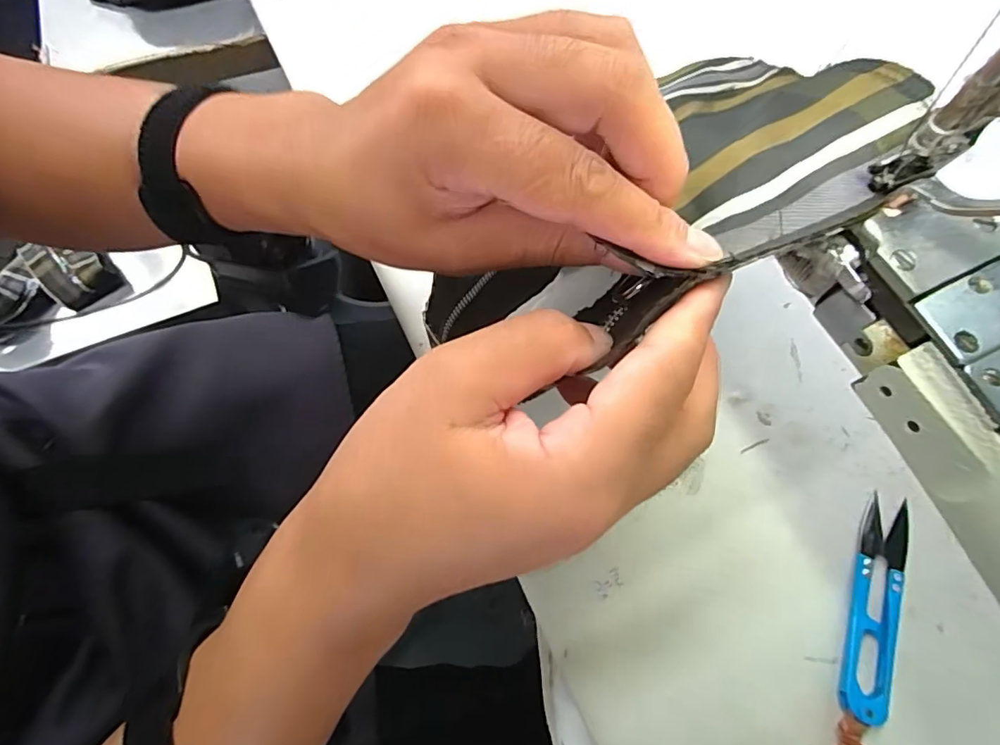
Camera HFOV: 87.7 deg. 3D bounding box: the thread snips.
[{"bbox_3d":[0.175,0.106,0.239,0.022,0.012,0.100,23,69,9],"label":"thread snips"}]

